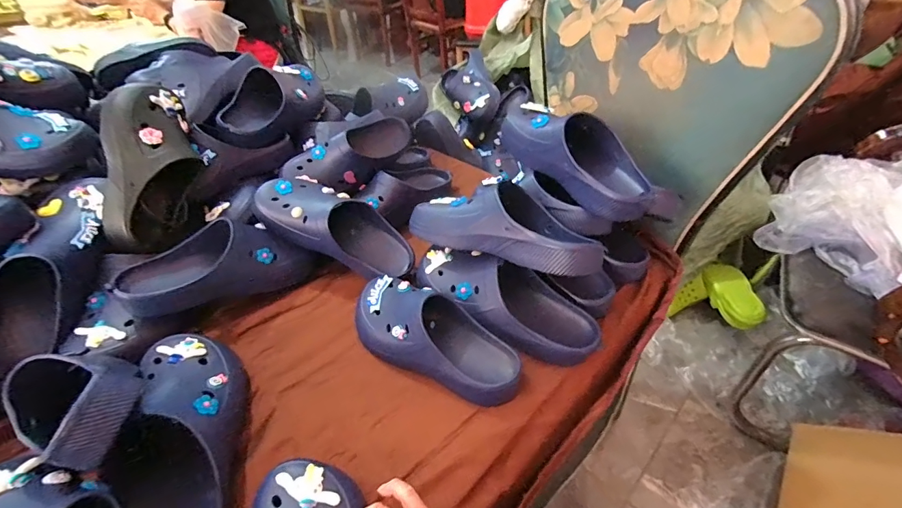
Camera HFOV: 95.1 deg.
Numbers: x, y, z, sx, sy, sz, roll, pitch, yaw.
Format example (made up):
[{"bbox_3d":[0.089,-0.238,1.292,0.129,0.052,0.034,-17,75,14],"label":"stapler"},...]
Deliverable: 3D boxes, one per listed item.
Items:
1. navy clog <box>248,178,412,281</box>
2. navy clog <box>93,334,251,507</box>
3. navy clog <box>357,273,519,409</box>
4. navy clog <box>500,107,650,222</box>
[{"bbox_3d":[-0.184,-0.051,0.669,0.273,0.082,0.106,26,44,-7],"label":"navy clog"},{"bbox_3d":[-0.298,0.198,0.453,0.114,0.104,0.300,-15,44,-13],"label":"navy clog"},{"bbox_3d":[-0.026,0.108,0.558,0.255,0.087,0.106,23,48,26],"label":"navy clog"},{"bbox_3d":[0.185,-0.150,0.612,0.103,0.084,0.269,-28,48,-25],"label":"navy clog"}]

